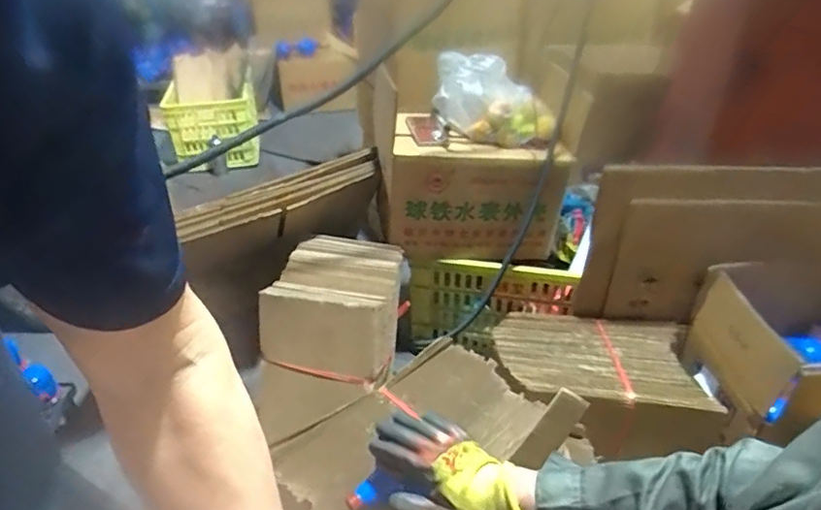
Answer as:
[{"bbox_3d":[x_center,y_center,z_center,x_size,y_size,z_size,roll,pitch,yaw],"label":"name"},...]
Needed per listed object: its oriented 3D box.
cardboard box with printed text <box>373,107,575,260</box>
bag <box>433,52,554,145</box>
[{"bbox_3d":[0.147,-0.148,1.392,0.440,0.287,0.190,0,33,0],"label":"cardboard box with printed text"},{"bbox_3d":[0.204,-0.385,1.384,0.297,0.179,0.146,9,34,13],"label":"bag"}]

